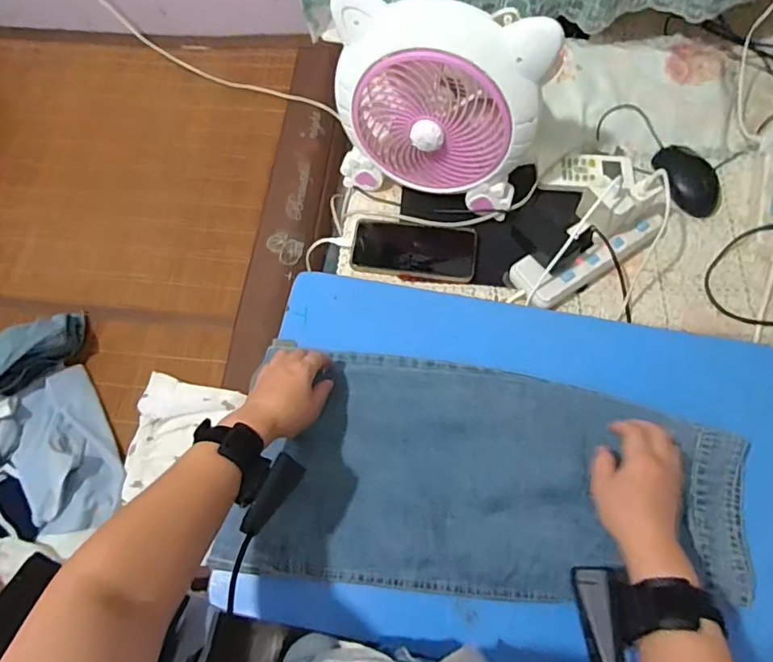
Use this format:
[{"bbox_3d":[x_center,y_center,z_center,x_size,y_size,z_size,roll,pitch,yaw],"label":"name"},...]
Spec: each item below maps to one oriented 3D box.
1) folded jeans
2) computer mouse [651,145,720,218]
[{"bbox_3d":[0.122,0.153,0.559,0.474,0.030,0.235,7,69,4],"label":"folded jeans"},{"bbox_3d":[0.413,-0.209,0.725,0.059,0.032,0.107,-18,69,-6],"label":"computer mouse"}]

